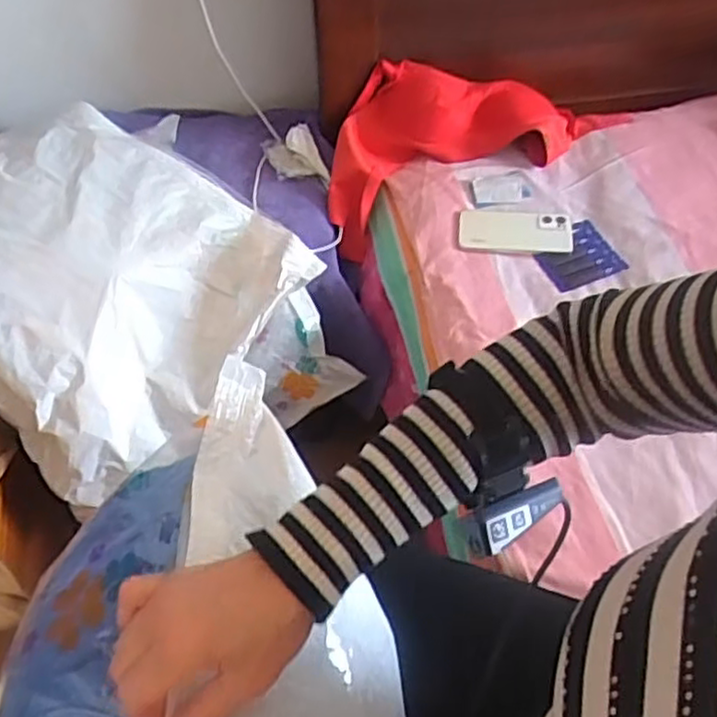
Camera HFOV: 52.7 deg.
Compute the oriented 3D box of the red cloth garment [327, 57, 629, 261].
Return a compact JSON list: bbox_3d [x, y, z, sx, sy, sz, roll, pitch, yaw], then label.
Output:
[{"bbox_3d":[0.161,-0.344,1.105,0.456,0.159,0.170,-18,53,-13],"label":"red cloth garment"}]

